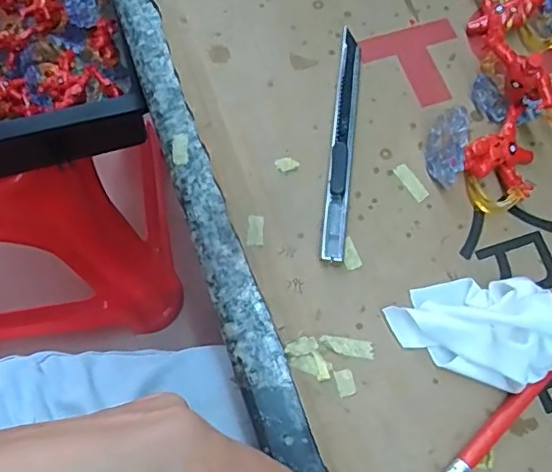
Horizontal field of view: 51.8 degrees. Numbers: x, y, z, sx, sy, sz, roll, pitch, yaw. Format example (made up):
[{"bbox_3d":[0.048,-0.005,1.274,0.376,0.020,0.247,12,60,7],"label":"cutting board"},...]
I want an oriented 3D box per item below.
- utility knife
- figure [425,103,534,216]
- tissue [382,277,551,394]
[{"bbox_3d":[0.034,-0.050,0.289,0.011,0.008,0.132,7,70,2],"label":"utility knife"},{"bbox_3d":[0.103,-0.037,0.274,0.050,0.030,0.048,-7,70,-3],"label":"figure"},{"bbox_3d":[0.089,0.033,0.243,0.072,0.039,0.051,25,72,8],"label":"tissue"}]

